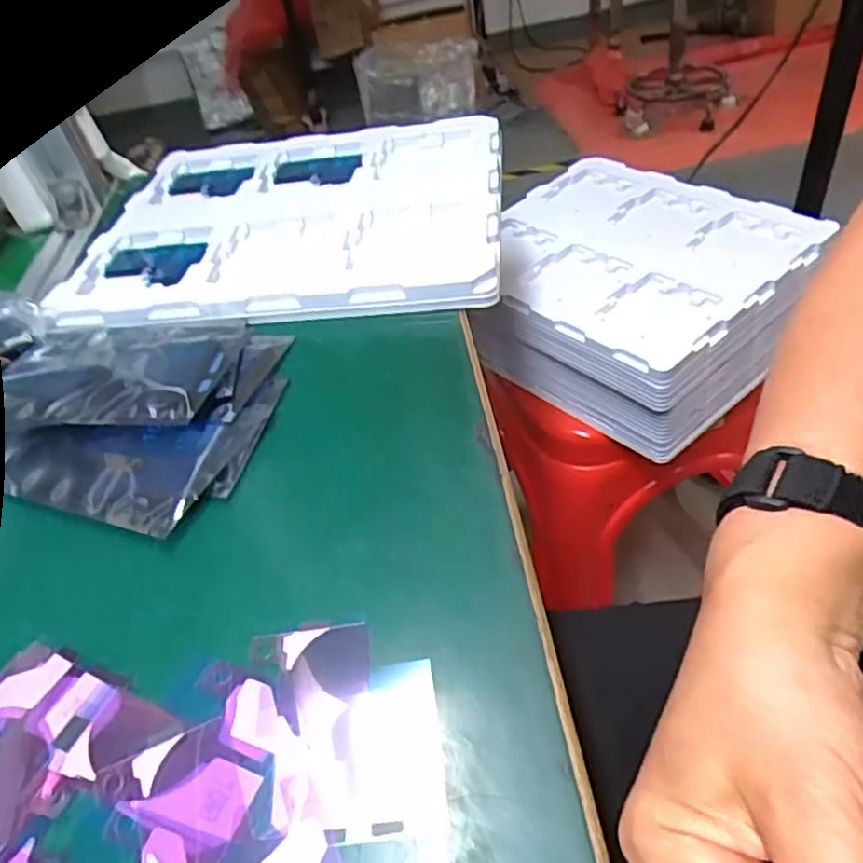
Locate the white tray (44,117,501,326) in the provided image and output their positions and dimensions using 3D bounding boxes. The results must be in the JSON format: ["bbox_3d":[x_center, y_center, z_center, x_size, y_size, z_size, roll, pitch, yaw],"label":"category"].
[{"bbox_3d":[-0.107,-0.174,0.540,0.318,0.020,0.279,0,44,6],"label":"white tray"}]

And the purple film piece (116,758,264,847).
[{"bbox_3d":[-0.083,0.125,0.238,0.041,0.004,0.026,11,46,17],"label":"purple film piece"}]

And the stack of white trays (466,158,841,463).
[{"bbox_3d":[0.211,-0.155,0.763,0.279,0.126,0.320,-35,47,-22],"label":"stack of white trays"}]

